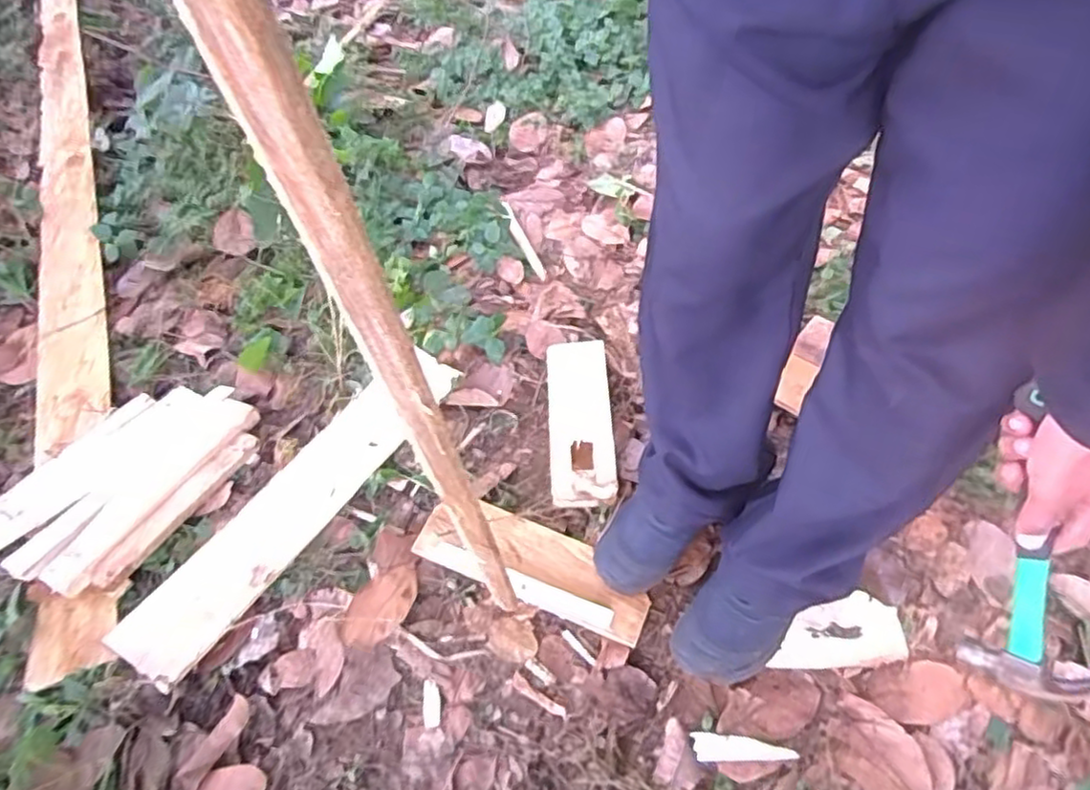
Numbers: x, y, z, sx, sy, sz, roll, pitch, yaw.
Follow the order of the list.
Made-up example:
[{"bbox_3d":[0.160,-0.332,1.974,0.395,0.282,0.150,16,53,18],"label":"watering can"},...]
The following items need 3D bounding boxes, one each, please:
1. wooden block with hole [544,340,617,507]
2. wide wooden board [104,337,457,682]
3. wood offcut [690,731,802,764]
[{"bbox_3d":[0.051,0.038,1.047,0.098,0.059,0.282,-4,51,3],"label":"wooden block with hole"},{"bbox_3d":[-0.351,0.137,1.001,0.116,0.024,0.583,24,58,23],"label":"wide wooden board"},{"bbox_3d":[0.222,0.396,0.769,0.111,0.007,0.030,1,52,6],"label":"wood offcut"}]

